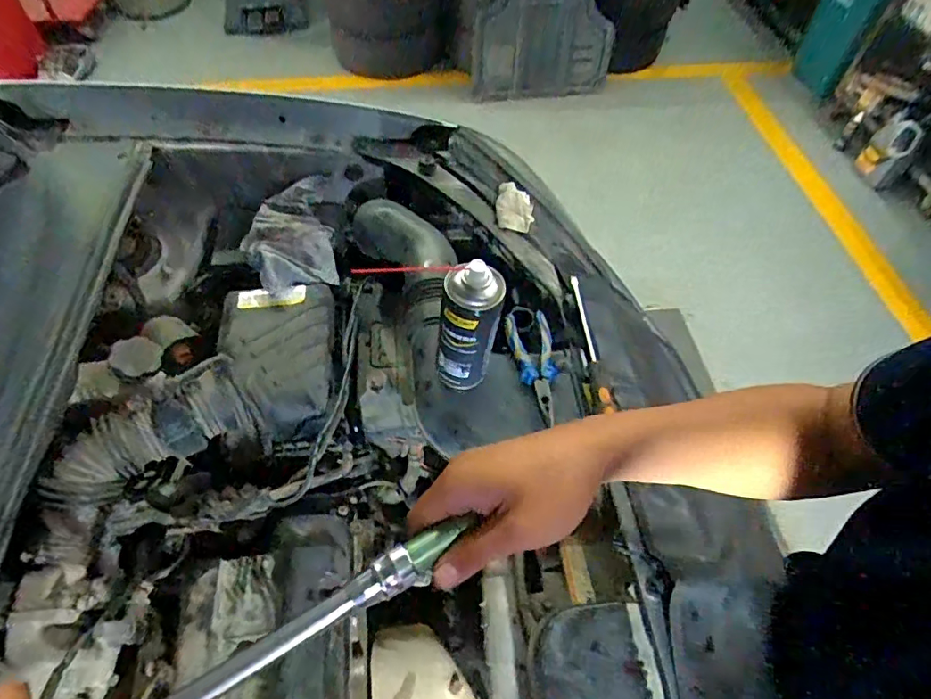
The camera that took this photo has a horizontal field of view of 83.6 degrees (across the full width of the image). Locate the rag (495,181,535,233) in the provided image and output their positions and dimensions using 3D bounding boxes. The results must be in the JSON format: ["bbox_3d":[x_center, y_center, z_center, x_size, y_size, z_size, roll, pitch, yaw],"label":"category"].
[{"bbox_3d":[0.078,-0.219,0.811,0.059,0.013,0.069,5,93,-11],"label":"rag"}]

